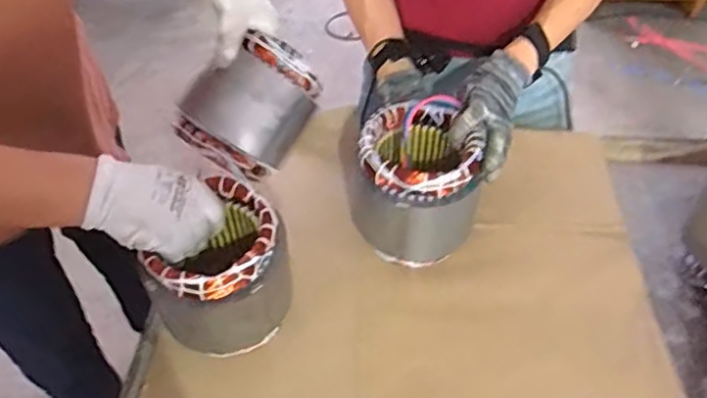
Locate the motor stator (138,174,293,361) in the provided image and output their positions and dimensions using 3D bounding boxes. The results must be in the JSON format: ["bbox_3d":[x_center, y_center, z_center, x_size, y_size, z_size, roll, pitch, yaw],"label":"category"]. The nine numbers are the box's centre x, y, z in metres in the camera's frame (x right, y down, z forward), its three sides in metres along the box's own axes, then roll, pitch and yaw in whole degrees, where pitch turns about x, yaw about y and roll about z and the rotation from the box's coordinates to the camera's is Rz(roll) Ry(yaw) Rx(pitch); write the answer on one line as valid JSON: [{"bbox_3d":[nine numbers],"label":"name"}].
[{"bbox_3d":[-0.141,0.083,0.671,0.140,0.150,0.143,-4,48,-1],"label":"motor stator"}]

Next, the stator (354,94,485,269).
[{"bbox_3d":[0.079,-0.015,0.751,0.137,0.160,0.135,6,49,8],"label":"stator"}]

